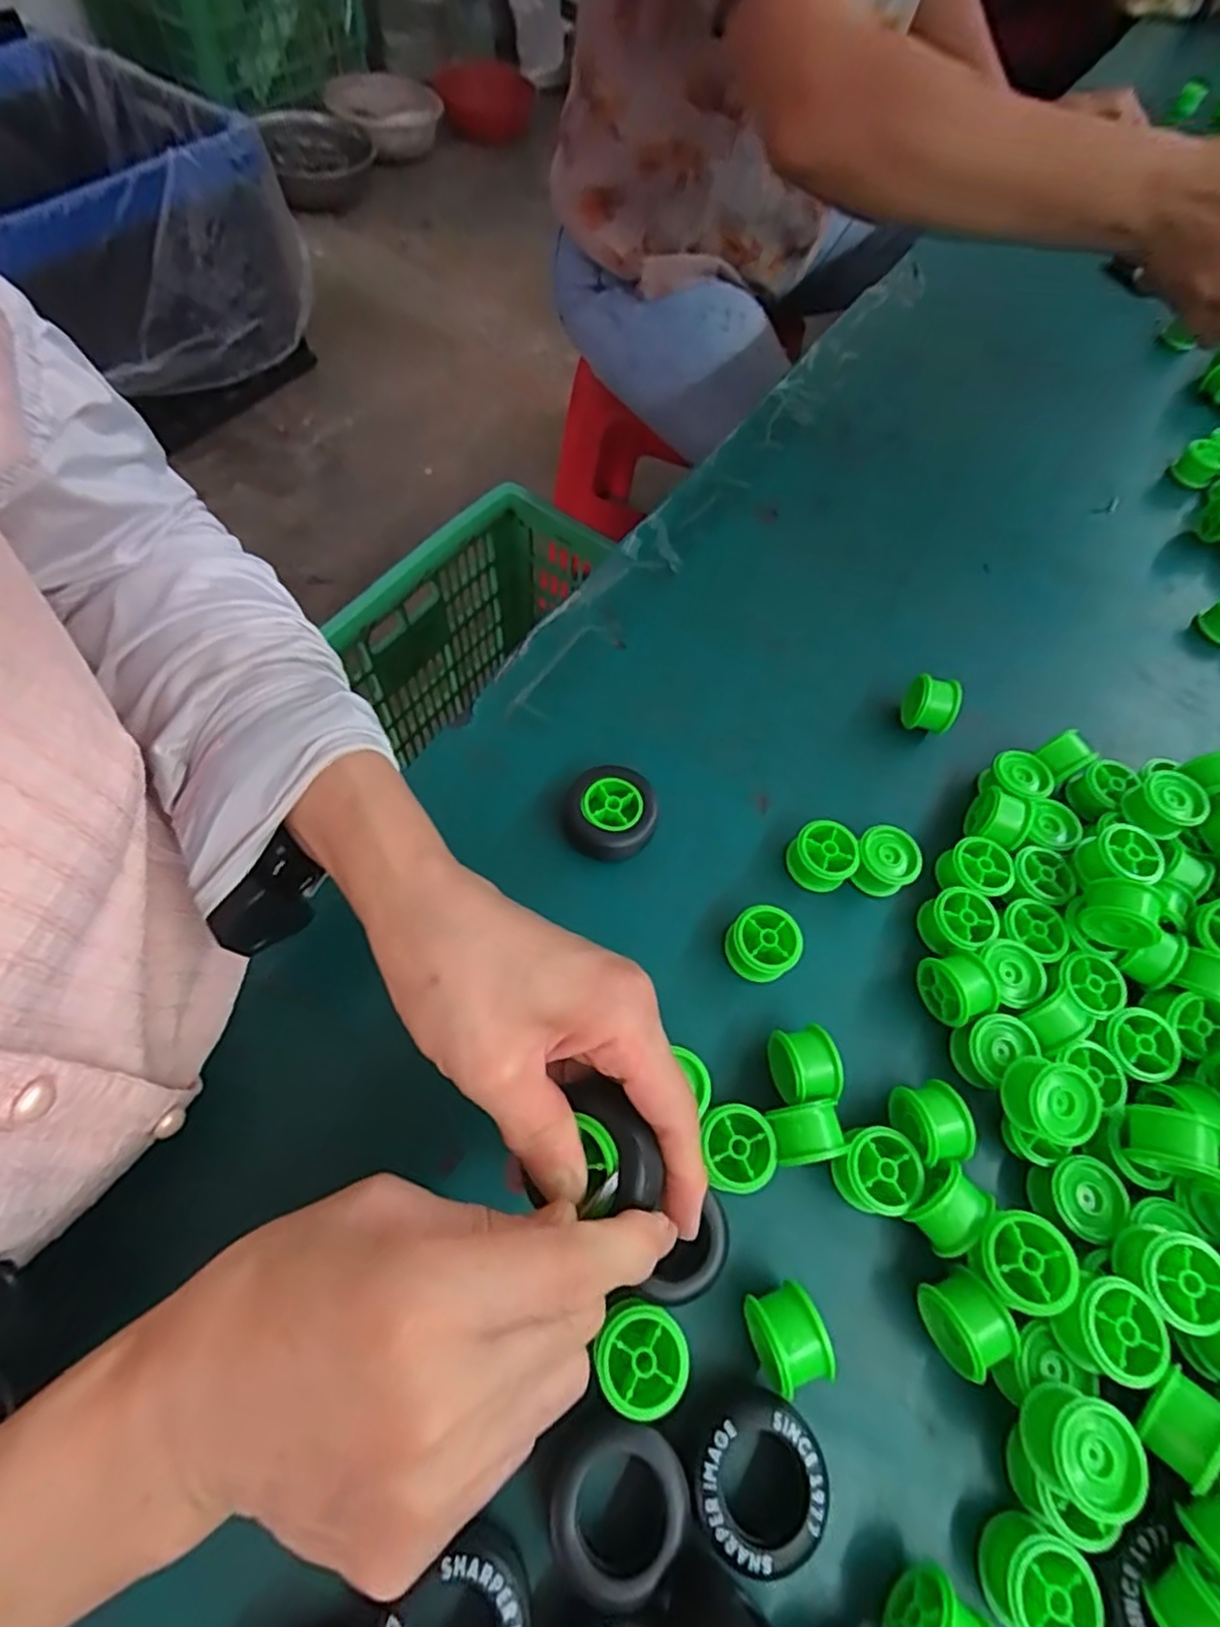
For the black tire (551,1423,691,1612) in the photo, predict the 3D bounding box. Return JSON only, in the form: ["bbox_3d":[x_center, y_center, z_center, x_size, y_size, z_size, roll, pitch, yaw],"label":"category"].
[{"bbox_3d":[0.003,0.249,0.247,0.049,0.026,0.042,-23,68,-18],"label":"black tire"}]

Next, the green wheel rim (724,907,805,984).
[{"bbox_3d":[0.076,0.067,0.346,0.034,0.026,0.033,-36,72,-22],"label":"green wheel rim"}]

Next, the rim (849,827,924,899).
[{"bbox_3d":[0.150,0.027,0.377,0.032,0.025,0.031,3,62,-5],"label":"rim"}]

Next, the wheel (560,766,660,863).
[{"bbox_3d":[0.000,0.000,0.368,0.050,0.022,0.045,21,62,4],"label":"wheel"}]

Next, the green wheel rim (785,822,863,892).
[{"bbox_3d":[0.115,0.024,0.371,0.033,0.024,0.033,3,62,-5],"label":"green wheel rim"}]

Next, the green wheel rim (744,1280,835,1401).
[{"bbox_3d":[0.069,0.206,0.271,0.025,0.031,0.032,-17,66,-15],"label":"green wheel rim"}]

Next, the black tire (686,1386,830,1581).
[{"bbox_3d":[0.053,0.245,0.254,0.048,0.024,0.048,5,62,-4],"label":"black tire"}]

